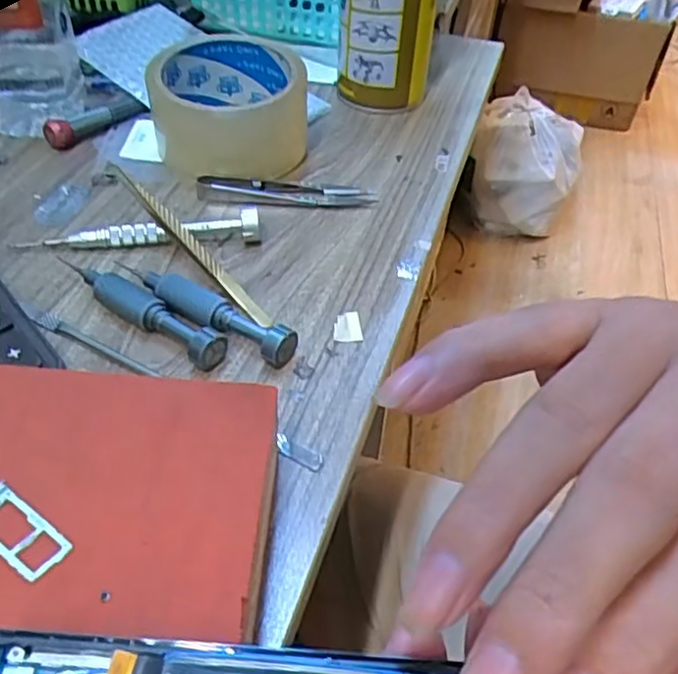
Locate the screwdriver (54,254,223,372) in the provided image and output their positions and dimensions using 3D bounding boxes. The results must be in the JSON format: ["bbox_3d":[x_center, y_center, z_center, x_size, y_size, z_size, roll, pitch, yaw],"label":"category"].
[{"bbox_3d":[-0.093,-0.016,0.326,0.104,0.019,0.018,30,49,23],"label":"screwdriver"}]

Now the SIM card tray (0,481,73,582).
[{"bbox_3d":[-0.096,0.057,0.204,0.035,0.004,0.015,30,50,24],"label":"SIM card tray"}]

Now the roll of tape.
[{"bbox_3d":[-0.069,-0.148,0.439,0.093,0.052,0.090,-3,45,-9],"label":"roll of tape"}]

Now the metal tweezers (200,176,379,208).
[{"bbox_3d":[-0.031,-0.086,0.411,0.104,0.005,0.021,1,44,-5],"label":"metal tweezers"}]

